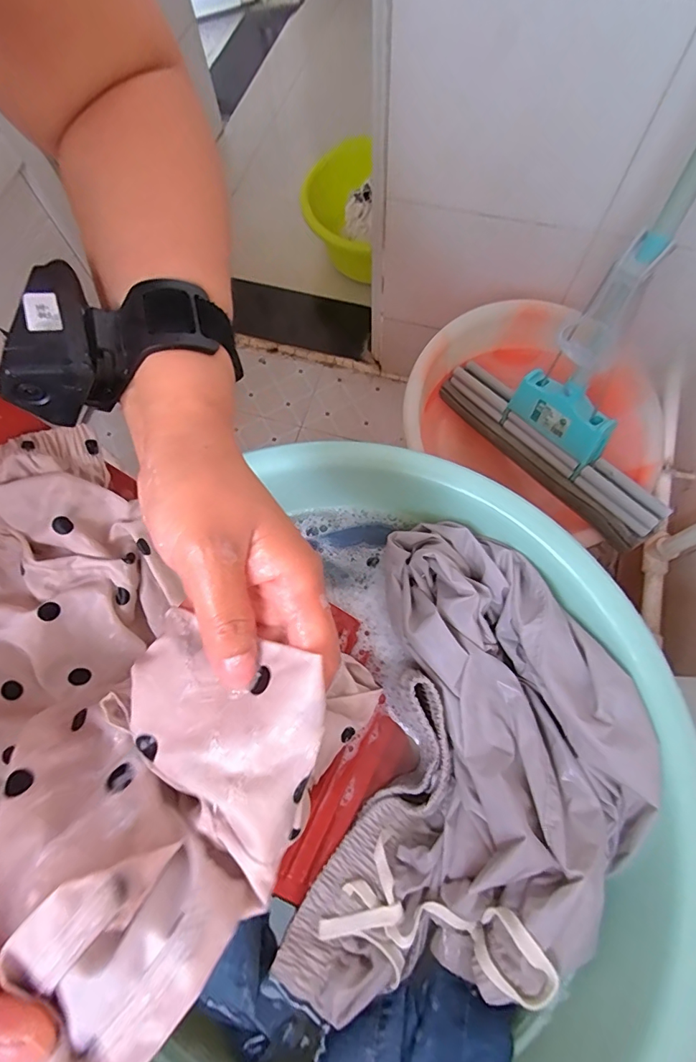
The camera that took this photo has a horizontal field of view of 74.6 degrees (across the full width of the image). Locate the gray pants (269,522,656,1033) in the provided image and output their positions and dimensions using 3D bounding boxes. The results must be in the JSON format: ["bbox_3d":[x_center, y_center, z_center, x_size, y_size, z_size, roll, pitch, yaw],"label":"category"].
[{"bbox_3d":[0.093,0.164,0.321,0.196,0.069,0.321,13,71,7],"label":"gray pants"}]

